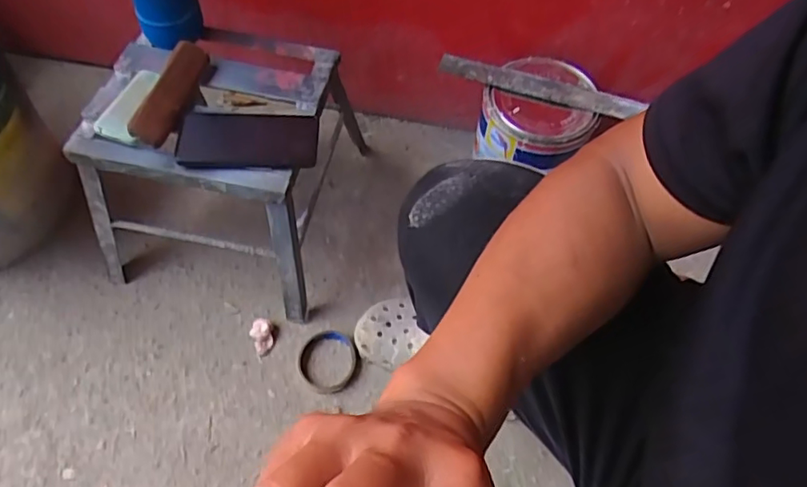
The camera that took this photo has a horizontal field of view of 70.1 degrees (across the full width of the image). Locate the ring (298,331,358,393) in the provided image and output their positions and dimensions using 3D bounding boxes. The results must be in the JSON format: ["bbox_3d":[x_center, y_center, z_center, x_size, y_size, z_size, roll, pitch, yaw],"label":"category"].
[{"bbox_3d":[-0.105,0.163,0.800,0.081,0.009,0.088,2,59,-3],"label":"ring"}]

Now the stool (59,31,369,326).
[{"bbox_3d":[-0.243,-0.122,0.831,0.294,0.250,0.343,12,59,3],"label":"stool"}]

